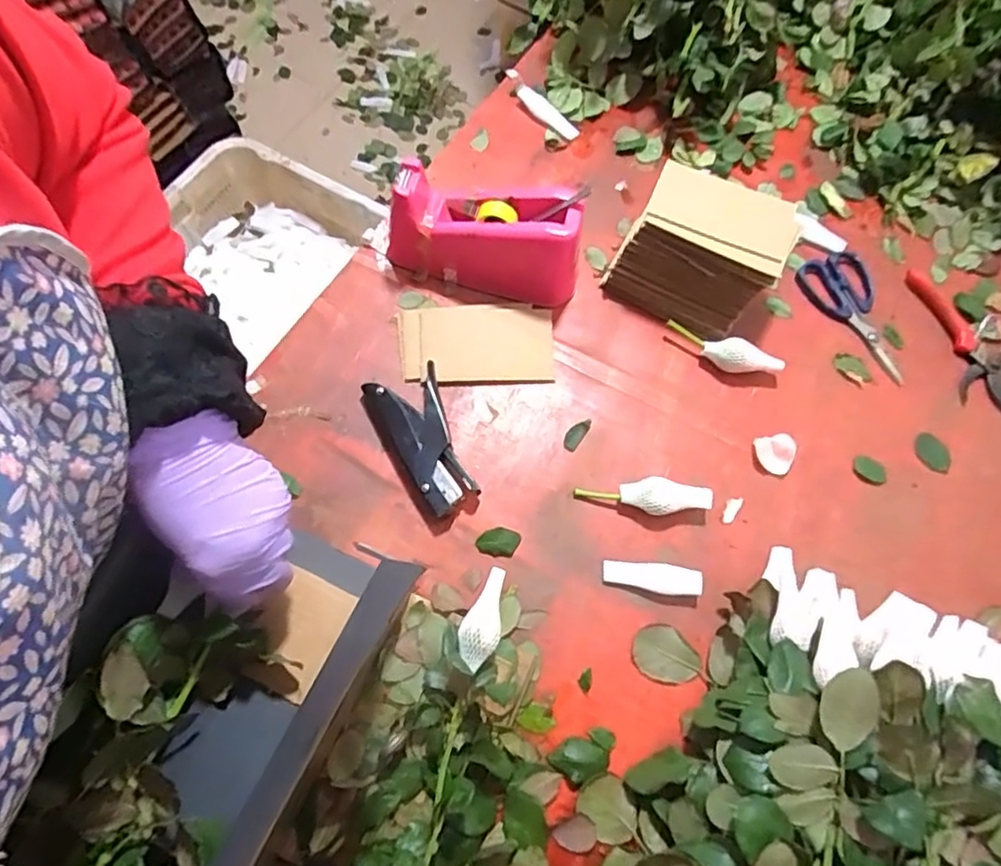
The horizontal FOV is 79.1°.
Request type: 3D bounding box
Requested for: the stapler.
[{"bbox_3d":[-0.078,0.010,0.584,0.072,0.026,0.143,-19,71,-10],"label":"stapler"}]

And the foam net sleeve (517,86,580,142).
[{"bbox_3d":[0.061,-0.404,0.766,0.021,0.018,0.101,-38,75,-16],"label":"foam net sleeve"}]

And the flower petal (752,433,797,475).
[{"bbox_3d":[0.277,0.022,0.608,0.038,0.013,0.038,-3,69,-4],"label":"flower petal"}]

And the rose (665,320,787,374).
[{"bbox_3d":[0.234,-0.085,0.638,0.121,0.033,0.030,21,73,7],"label":"rose"}]

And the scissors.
[{"bbox_3d":[0.409,-0.136,0.678,0.080,0.009,0.164,-28,73,-13],"label":"scissors"}]

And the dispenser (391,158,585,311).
[{"bbox_3d":[-0.020,-0.204,0.635,0.198,0.107,0.081,12,72,4],"label":"dispenser"}]

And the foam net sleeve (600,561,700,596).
[{"bbox_3d":[0.138,0.131,0.552,0.086,0.015,0.026,9,68,1],"label":"foam net sleeve"}]

